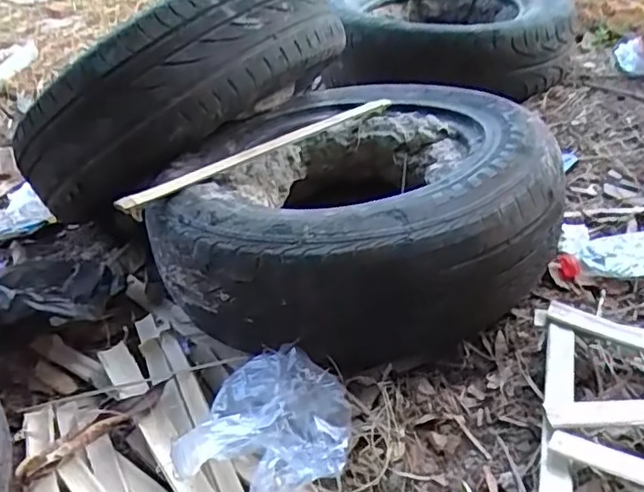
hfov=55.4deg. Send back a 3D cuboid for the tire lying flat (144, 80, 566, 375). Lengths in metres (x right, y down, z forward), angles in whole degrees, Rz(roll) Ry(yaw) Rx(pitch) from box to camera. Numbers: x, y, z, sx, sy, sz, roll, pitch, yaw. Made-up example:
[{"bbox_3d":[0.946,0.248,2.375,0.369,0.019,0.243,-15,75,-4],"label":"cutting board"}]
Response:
[{"bbox_3d":[0.037,-0.061,0.910,0.539,0.197,0.536,-9,32,-4],"label":"tire lying flat"}]

